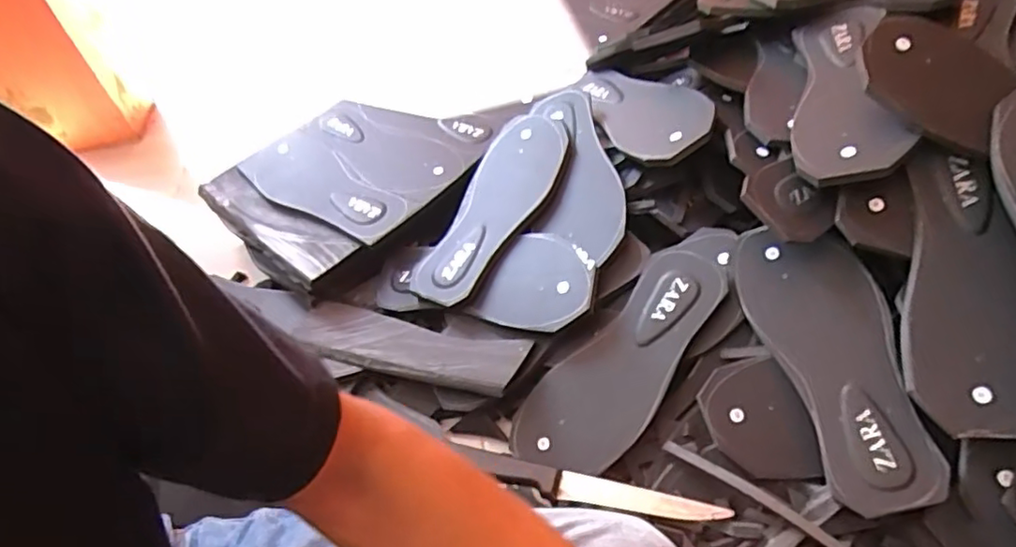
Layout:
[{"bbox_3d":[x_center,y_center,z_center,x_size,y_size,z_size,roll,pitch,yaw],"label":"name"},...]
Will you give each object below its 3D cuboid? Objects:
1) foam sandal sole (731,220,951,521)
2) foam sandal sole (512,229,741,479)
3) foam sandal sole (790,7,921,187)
[{"bbox_3d":[0.272,0.065,0.515,0.098,0.018,0.244,-26,56,19],"label":"foam sandal sole"},{"bbox_3d":[0.118,0.072,0.580,0.097,0.014,0.273,37,85,31],"label":"foam sandal sole"},{"bbox_3d":[0.306,-0.171,0.573,0.086,0.021,0.240,-10,47,31],"label":"foam sandal sole"}]

